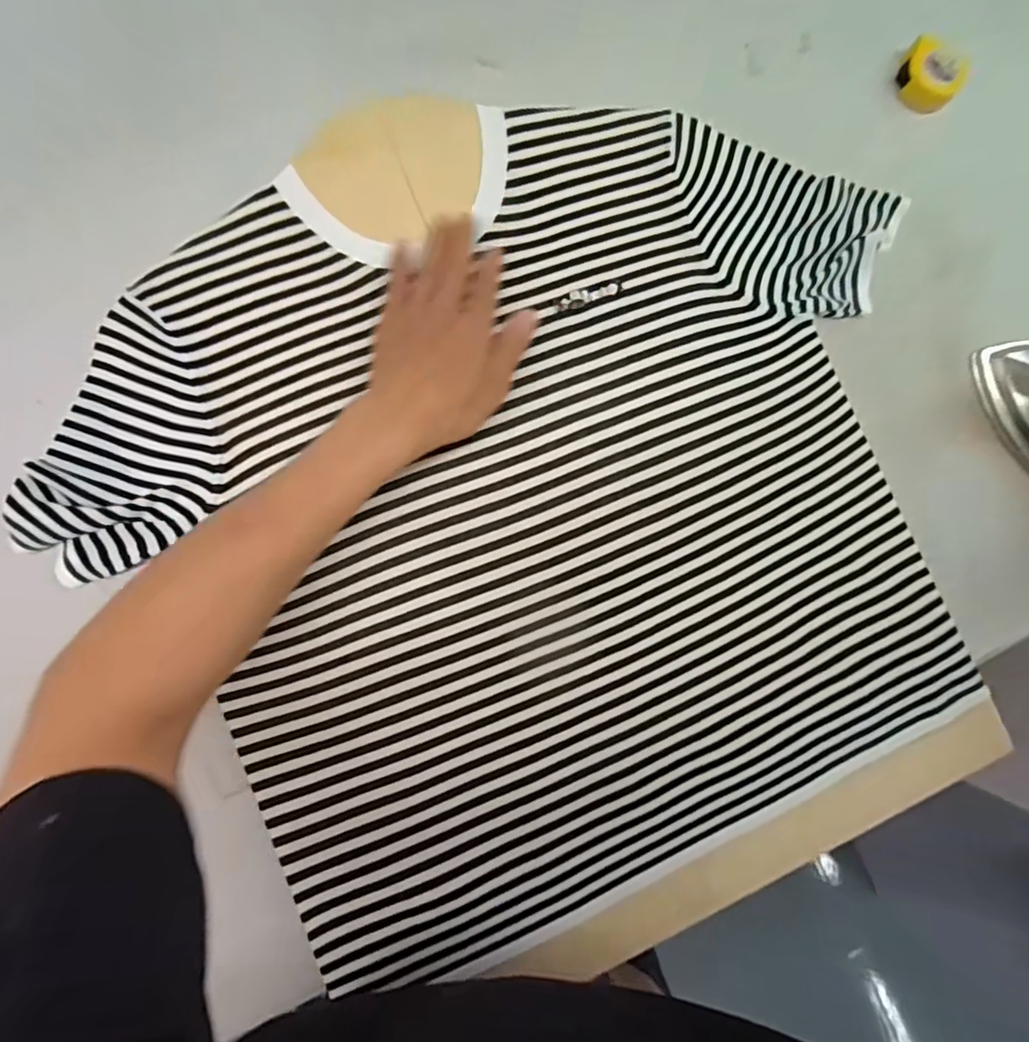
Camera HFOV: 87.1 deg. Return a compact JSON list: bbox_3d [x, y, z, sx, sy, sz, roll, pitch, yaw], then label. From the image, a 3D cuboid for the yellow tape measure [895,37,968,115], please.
[{"bbox_3d":[0.361,-0.388,0.468,0.046,0.019,0.058,-40,91,-6],"label":"yellow tape measure"}]

